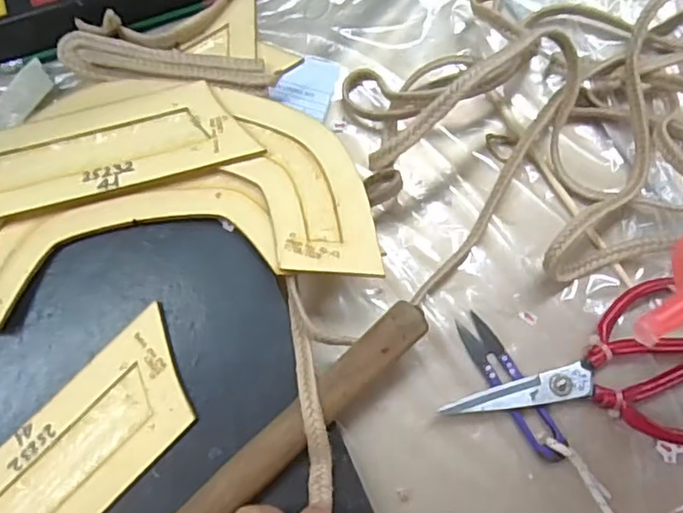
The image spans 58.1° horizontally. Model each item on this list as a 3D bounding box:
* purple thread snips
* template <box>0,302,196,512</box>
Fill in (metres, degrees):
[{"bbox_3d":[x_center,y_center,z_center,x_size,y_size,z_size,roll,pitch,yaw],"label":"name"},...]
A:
[{"bbox_3d":[0.107,0.080,0.383,0.021,0.010,0.100,-31,77,-8],"label":"purple thread snips"},{"bbox_3d":[-0.164,0.122,0.354,0.070,0.007,0.191,43,79,10],"label":"template"}]

